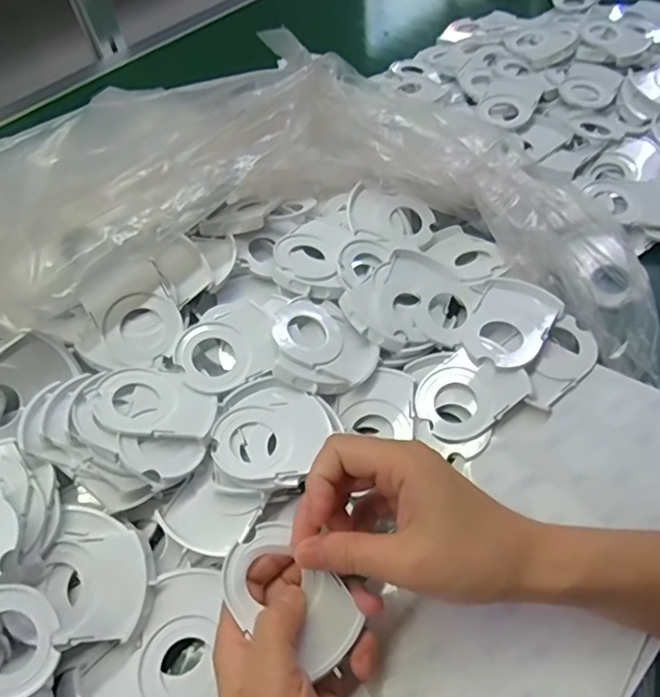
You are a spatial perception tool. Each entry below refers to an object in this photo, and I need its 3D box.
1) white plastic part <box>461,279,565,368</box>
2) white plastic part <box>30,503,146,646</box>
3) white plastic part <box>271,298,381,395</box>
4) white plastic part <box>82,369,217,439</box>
[{"bbox_3d":[0.129,-0.019,0.411,0.061,0.016,0.076,27,60,25],"label":"white plastic part"},{"bbox_3d":[-0.134,0.129,0.318,0.066,0.006,0.068,8,63,2],"label":"white plastic part"},{"bbox_3d":[-0.007,-0.003,0.402,0.064,0.013,0.079,-31,69,-36],"label":"white plastic part"},{"bbox_3d":[-0.115,0.037,0.364,0.079,0.005,0.050,13,44,-7],"label":"white plastic part"}]

